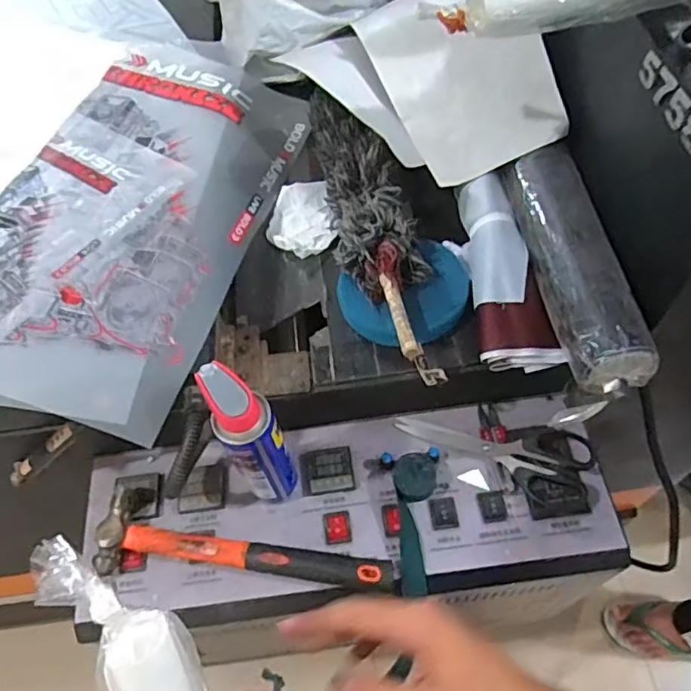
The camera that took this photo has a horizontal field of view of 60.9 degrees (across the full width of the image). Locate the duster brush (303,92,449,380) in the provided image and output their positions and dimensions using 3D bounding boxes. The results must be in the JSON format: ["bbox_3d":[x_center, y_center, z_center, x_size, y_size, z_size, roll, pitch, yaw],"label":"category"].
[{"bbox_3d":[0.028,-0.153,0.660,0.094,0.058,0.438,-12,57,-3],"label":"duster brush"}]

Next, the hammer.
[{"bbox_3d":[-0.097,0.198,0.581,0.292,0.028,0.080,5,58,8],"label":"hammer"}]

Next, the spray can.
[{"bbox_3d":[-0.084,0.088,0.549,0.049,0.190,0.066,-20,58,-8],"label":"spray can"}]

